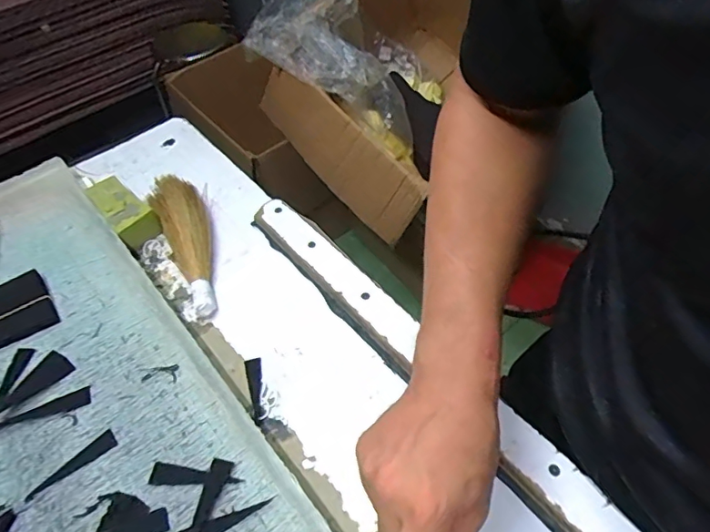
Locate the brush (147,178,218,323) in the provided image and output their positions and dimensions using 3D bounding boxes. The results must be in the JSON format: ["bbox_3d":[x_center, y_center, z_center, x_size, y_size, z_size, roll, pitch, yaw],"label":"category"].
[{"bbox_3d":[-0.175,-0.026,0.540,0.061,0.038,0.187,-22,52,-14],"label":"brush"}]

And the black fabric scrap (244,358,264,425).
[{"bbox_3d":[-0.084,0.106,0.444,0.015,0.011,0.061,-14,51,-8],"label":"black fabric scrap"}]

